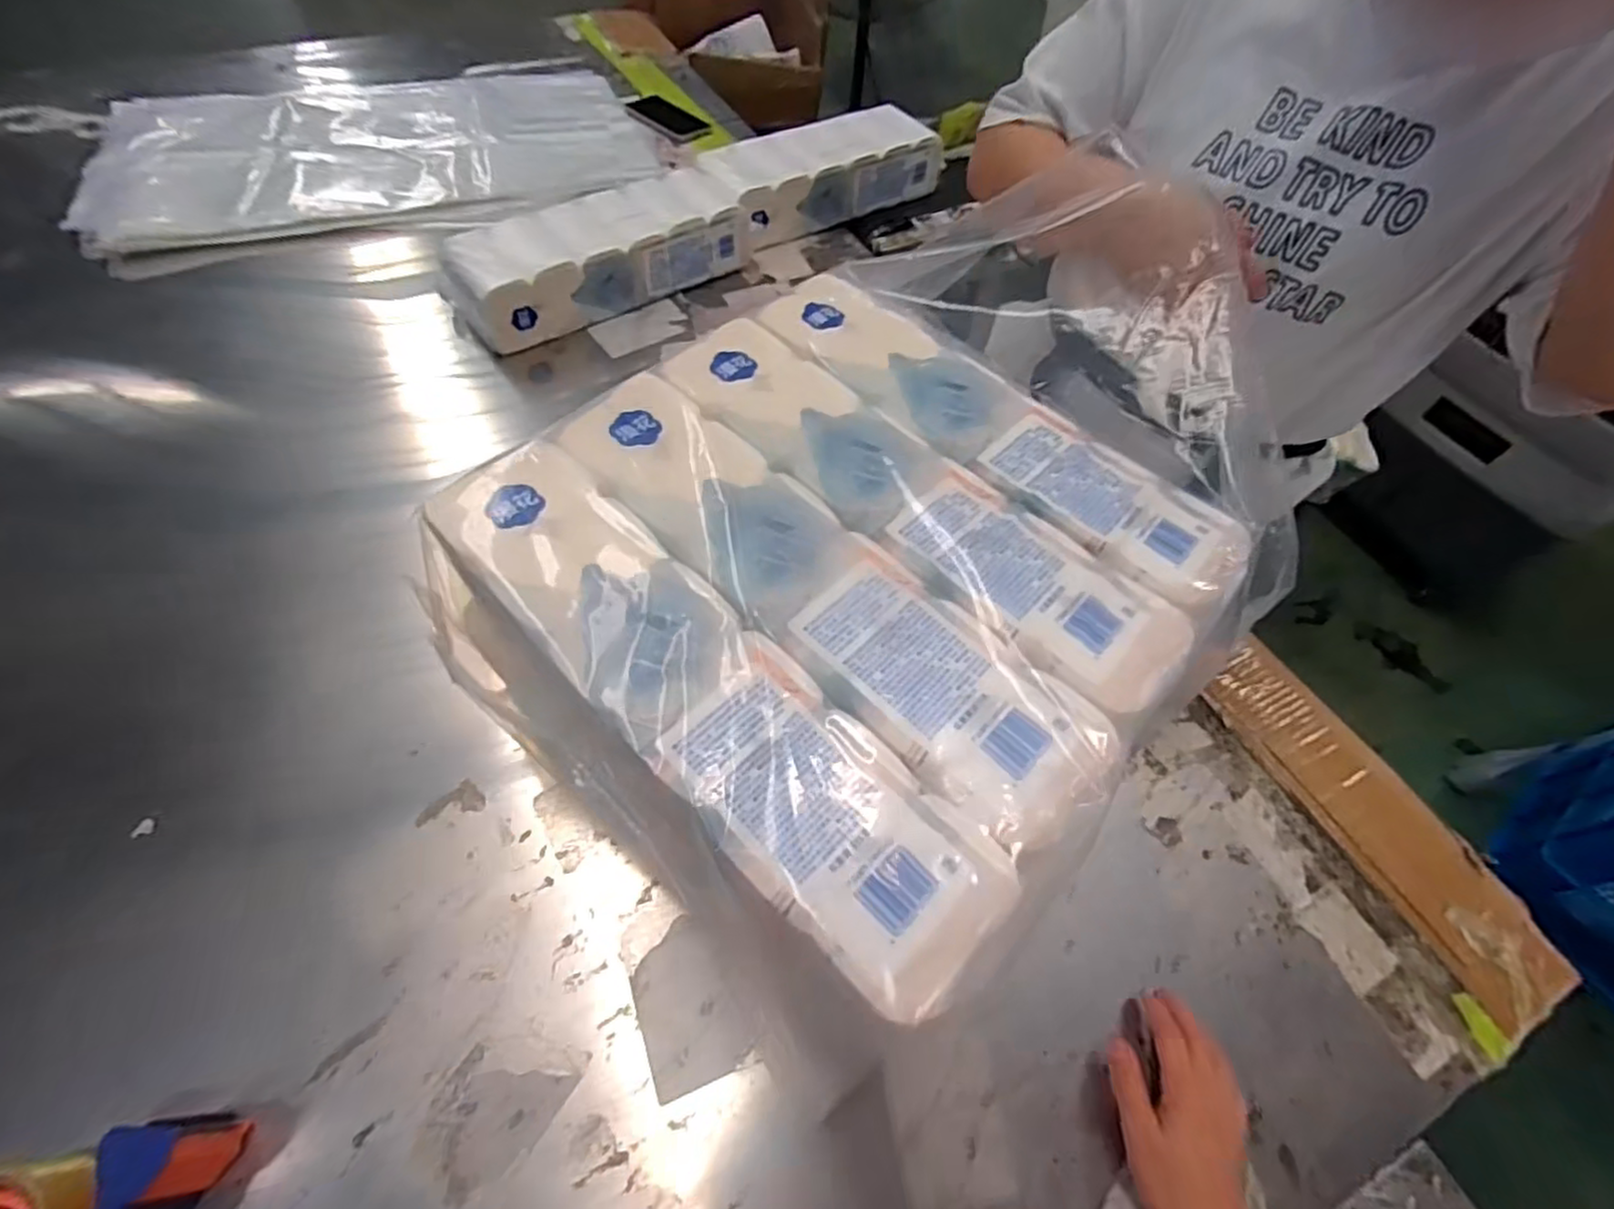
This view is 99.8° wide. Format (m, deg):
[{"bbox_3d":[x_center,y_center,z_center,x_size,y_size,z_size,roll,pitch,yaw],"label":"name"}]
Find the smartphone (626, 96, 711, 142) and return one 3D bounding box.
[{"bbox_3d":[-0.249,-0.875,1.217,0.149,0.011,0.091,35,62,17],"label":"smartphone"}]

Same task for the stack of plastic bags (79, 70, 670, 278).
[{"bbox_3d":[-0.657,-0.732,1.068,0.801,0.057,0.446,-22,62,-17],"label":"stack of plastic bags"}]

